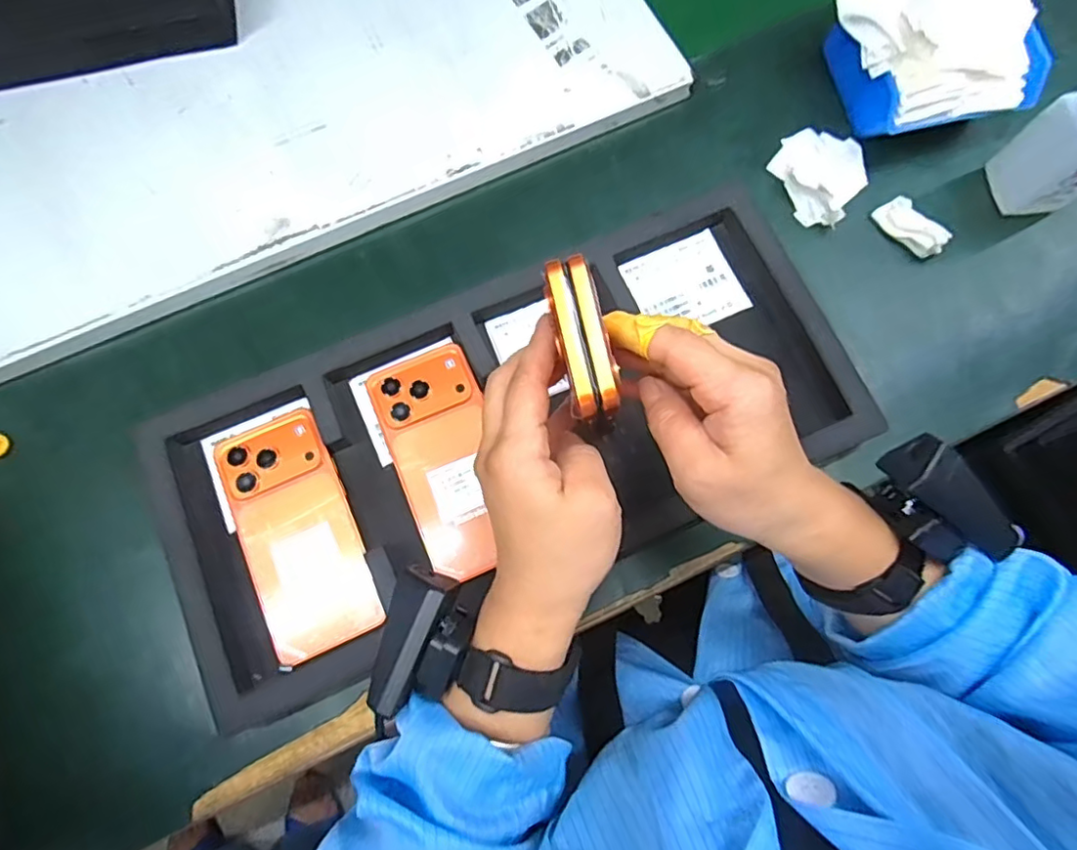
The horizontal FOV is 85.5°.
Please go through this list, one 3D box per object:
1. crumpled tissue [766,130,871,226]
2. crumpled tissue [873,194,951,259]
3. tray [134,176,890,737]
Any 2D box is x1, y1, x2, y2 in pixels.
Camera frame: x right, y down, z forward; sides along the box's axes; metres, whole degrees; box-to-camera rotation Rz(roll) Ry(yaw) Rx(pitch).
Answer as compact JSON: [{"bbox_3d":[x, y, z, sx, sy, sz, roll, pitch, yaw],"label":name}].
[{"bbox_3d":[0.233,-0.212,0.477,0.072,0.021,0.082,39,80,7],"label":"crumpled tissue"},{"bbox_3d":[0.298,-0.159,0.465,0.022,0.023,0.056,-38,81,-9],"label":"crumpled tissue"},{"bbox_3d":[-0.018,0.005,0.417,0.485,0.030,0.233,-24,79,-6],"label":"tray"}]

